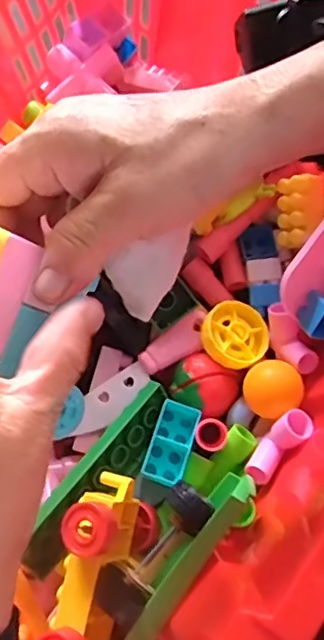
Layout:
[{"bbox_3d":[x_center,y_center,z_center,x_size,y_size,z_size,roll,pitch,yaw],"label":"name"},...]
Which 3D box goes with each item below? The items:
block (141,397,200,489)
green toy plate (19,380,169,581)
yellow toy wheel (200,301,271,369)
[{"bbox_3d":[0.006,0.073,0.371,0.024,0.014,0.051,17,63,5],"label":"block"},{"bbox_3d":[-0.035,0.092,0.357,0.029,0.018,0.125,36,64,9],"label":"green toy plate"},{"bbox_3d":[0.048,0.011,0.401,0.044,0.016,0.044,10,60,-18],"label":"yellow toy wheel"}]

